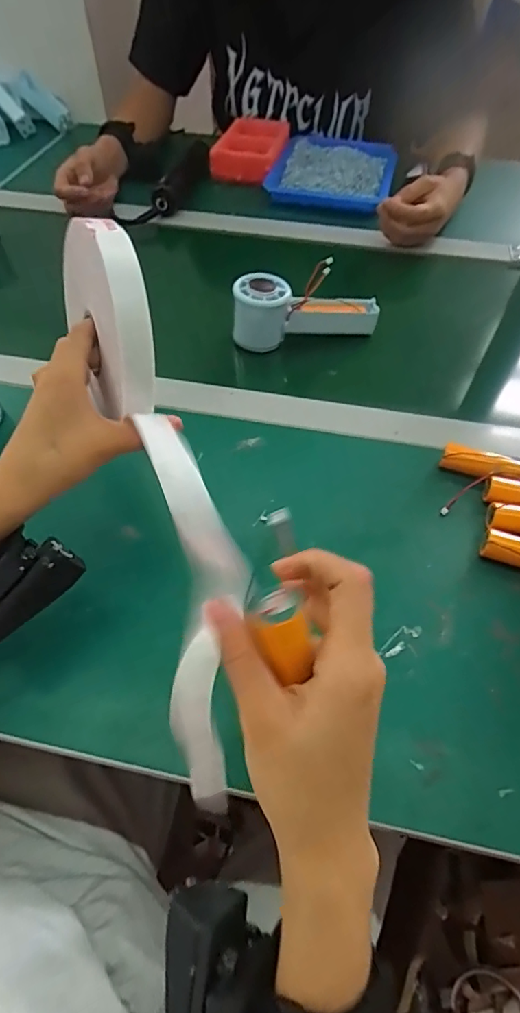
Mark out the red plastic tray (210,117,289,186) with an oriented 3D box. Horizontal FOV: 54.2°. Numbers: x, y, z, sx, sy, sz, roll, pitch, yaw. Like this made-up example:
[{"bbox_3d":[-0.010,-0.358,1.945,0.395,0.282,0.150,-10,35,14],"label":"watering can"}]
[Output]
[{"bbox_3d":[-0.010,-0.573,0.804,0.098,0.033,0.186,10,54,7],"label":"red plastic tray"}]

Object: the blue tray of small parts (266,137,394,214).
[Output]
[{"bbox_3d":[0.115,-0.512,0.771,0.170,0.023,0.227,14,55,10],"label":"blue tray of small parts"}]

